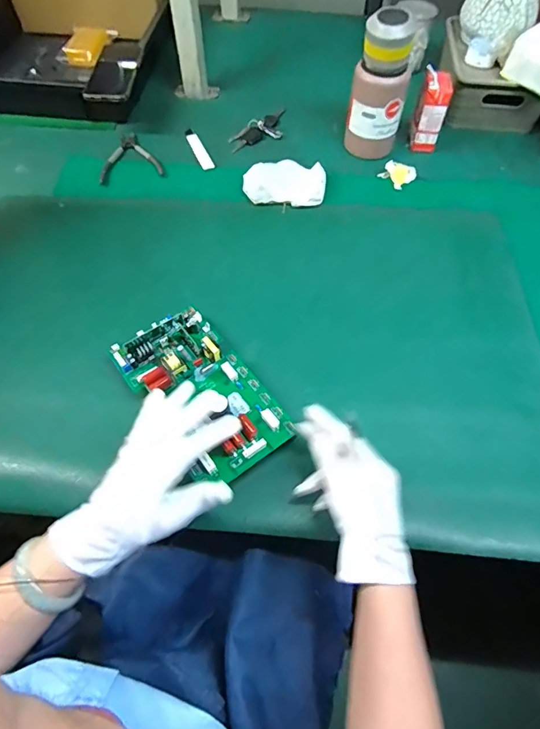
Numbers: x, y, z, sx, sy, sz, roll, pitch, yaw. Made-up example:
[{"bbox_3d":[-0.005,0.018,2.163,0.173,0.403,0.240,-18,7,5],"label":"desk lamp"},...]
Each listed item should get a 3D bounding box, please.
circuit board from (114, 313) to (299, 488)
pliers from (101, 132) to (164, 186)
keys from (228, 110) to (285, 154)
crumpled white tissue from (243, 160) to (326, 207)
[{"bbox_3d":[-0.080,0.026,0.510,0.122,0.024,0.220,-38,67,-19],"label":"circuit board"},{"bbox_3d":[-0.262,-0.385,0.811,0.110,0.016,0.159,-15,61,-8],"label":"pliers"},{"bbox_3d":[-0.012,-0.456,0.848,0.161,0.023,0.061,-39,67,-20],"label":"keys"},{"bbox_3d":[0.025,-0.309,0.746,0.135,0.025,0.088,5,60,3],"label":"crumpled white tissue"}]

